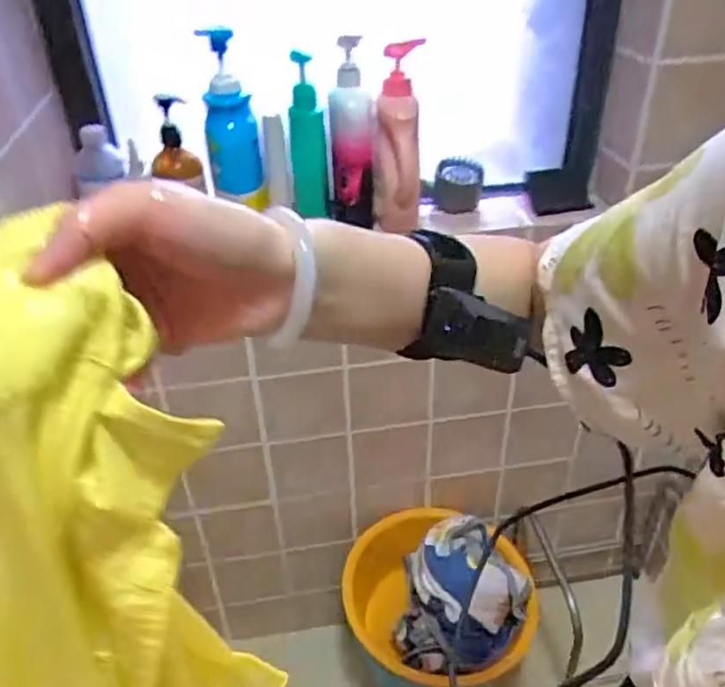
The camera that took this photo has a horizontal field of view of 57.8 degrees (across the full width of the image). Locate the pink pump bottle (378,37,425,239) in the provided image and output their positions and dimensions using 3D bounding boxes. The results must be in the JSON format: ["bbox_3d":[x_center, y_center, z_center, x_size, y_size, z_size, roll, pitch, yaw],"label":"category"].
[{"bbox_3d":[0.054,-0.285,0.932,0.059,0.247,0.089,4,36,8],"label":"pink pump bottle"}]

